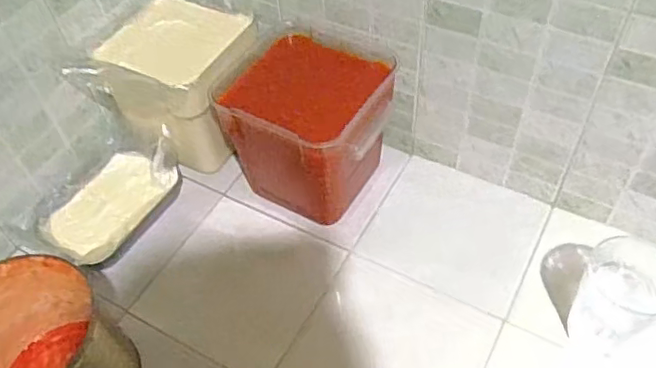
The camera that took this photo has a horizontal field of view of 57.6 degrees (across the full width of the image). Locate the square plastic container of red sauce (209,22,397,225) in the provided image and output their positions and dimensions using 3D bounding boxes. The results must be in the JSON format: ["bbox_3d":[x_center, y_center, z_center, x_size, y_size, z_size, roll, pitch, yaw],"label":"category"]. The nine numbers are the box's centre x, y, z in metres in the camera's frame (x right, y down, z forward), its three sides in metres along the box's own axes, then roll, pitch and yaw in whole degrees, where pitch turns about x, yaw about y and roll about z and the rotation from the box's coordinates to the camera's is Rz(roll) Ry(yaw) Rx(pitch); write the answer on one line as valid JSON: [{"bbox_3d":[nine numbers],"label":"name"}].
[{"bbox_3d":[-0.018,-0.073,0.772,0.200,0.180,0.184,27,58,24],"label":"square plastic container of red sauce"}]

